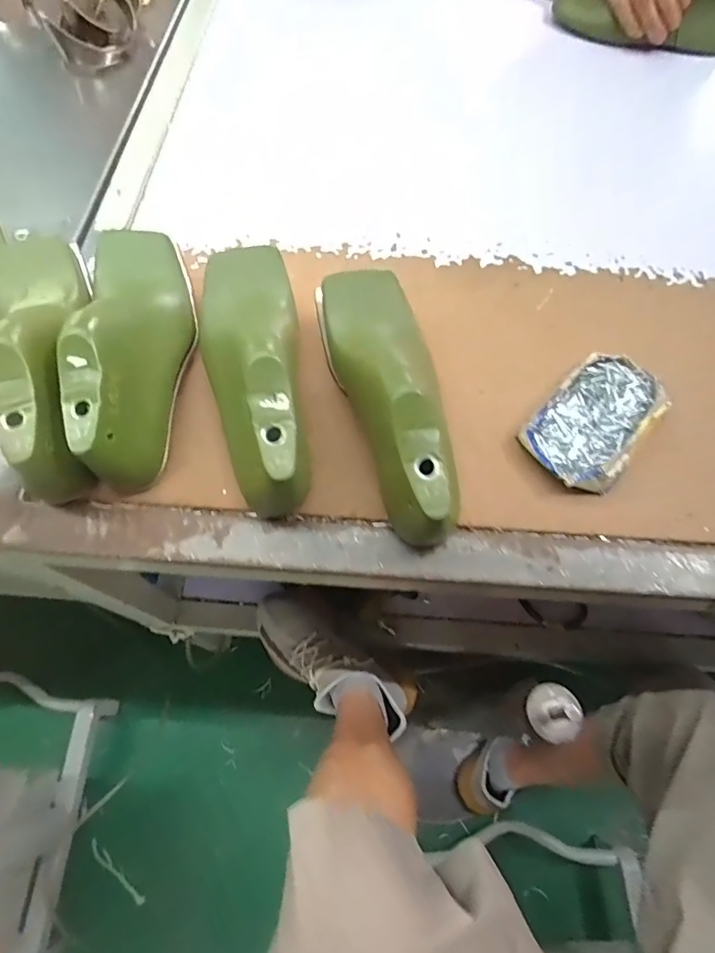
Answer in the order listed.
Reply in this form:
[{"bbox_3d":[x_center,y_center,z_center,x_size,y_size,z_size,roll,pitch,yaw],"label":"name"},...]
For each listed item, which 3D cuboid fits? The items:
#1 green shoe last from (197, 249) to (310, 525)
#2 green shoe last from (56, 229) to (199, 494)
[{"bbox_3d":[-0.081,-0.093,0.385,0.081,0.087,0.243,-8,65,-4],"label":"green shoe last"},{"bbox_3d":[-0.174,-0.106,0.395,0.077,0.092,0.240,-9,65,-5],"label":"green shoe last"}]

